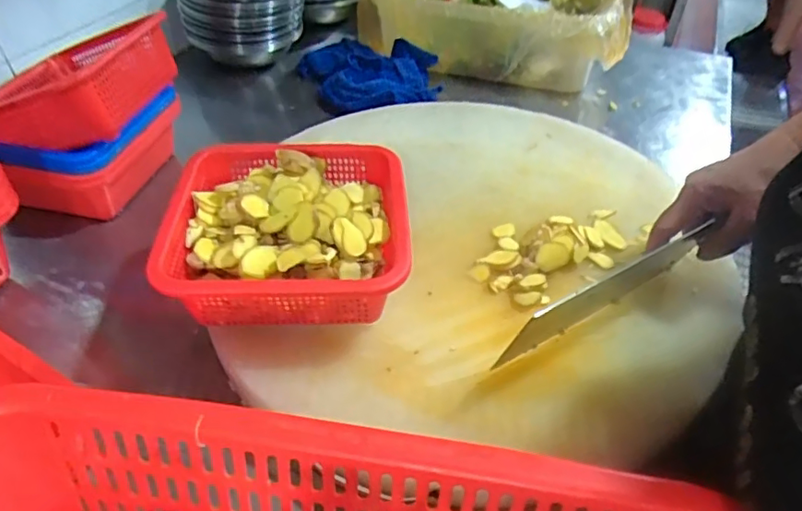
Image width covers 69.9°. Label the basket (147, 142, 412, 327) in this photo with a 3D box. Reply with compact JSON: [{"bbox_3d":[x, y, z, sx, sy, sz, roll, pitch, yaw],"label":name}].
[{"bbox_3d":[-0.089,-0.017,0.464,0.187,0.088,0.185,-2,43,-2],"label":"basket"}]

